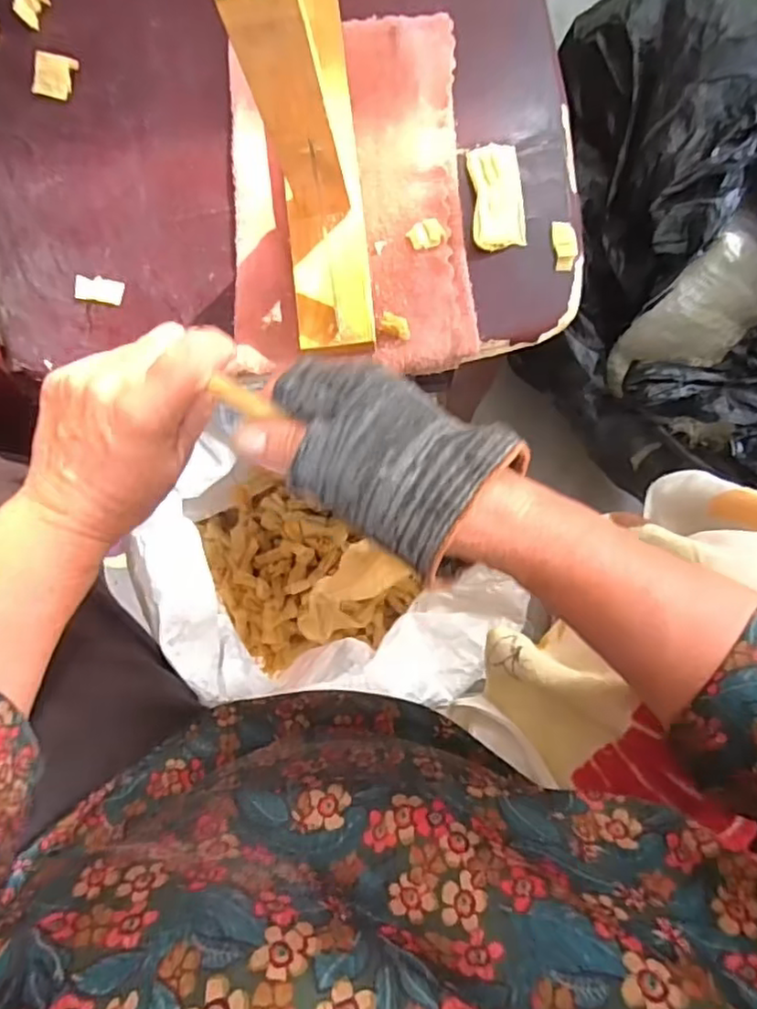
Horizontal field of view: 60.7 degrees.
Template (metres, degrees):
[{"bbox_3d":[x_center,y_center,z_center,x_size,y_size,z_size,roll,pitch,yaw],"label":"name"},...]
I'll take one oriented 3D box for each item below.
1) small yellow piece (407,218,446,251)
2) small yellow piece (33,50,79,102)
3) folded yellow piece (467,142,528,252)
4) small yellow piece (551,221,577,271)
[{"bbox_3d":[0.030,-0.170,0.407,0.023,0.006,0.017,-9,82,0],"label":"small yellow piece"},{"bbox_3d":[-0.222,-0.293,0.443,0.025,0.009,0.029,11,83,2],"label":"small yellow piece"},{"bbox_3d":[0.075,-0.197,0.409,0.033,0.006,0.069,-5,82,0],"label":"folded yellow piece"},{"bbox_3d":[0.118,-0.164,0.410,0.014,0.007,0.032,3,82,1],"label":"small yellow piece"}]

